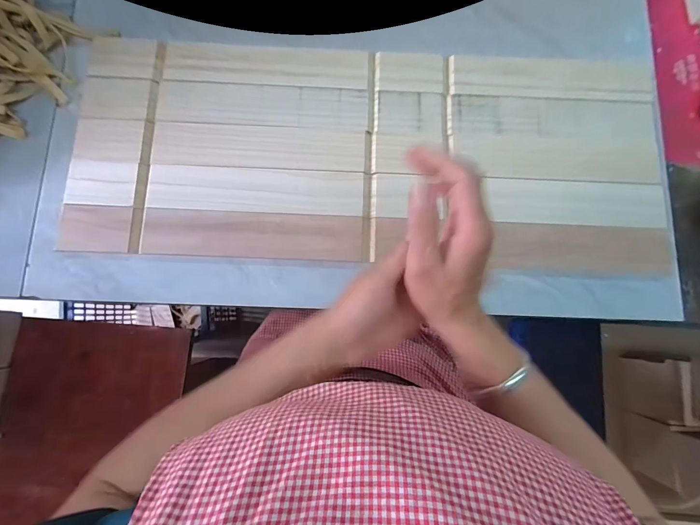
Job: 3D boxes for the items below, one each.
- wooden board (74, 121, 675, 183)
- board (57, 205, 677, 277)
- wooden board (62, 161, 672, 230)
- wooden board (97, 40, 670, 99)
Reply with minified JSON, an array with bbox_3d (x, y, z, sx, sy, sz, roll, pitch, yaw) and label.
[{"bbox_3d":[0.031,-0.141,0.425,0.731,0.012,0.058,2,82,-1],"label":"wooden board"},{"bbox_3d":[0.025,-0.028,0.404,0.728,0.011,0.065,1,82,-1],"label":"board"},{"bbox_3d":[0.025,-0.084,0.413,0.731,0.007,0.064,1,82,-1],"label":"wooden board"},{"bbox_3d":[0.035,-0.257,0.437,0.724,0.007,0.063,2,82,0],"label":"wooden board"}]

